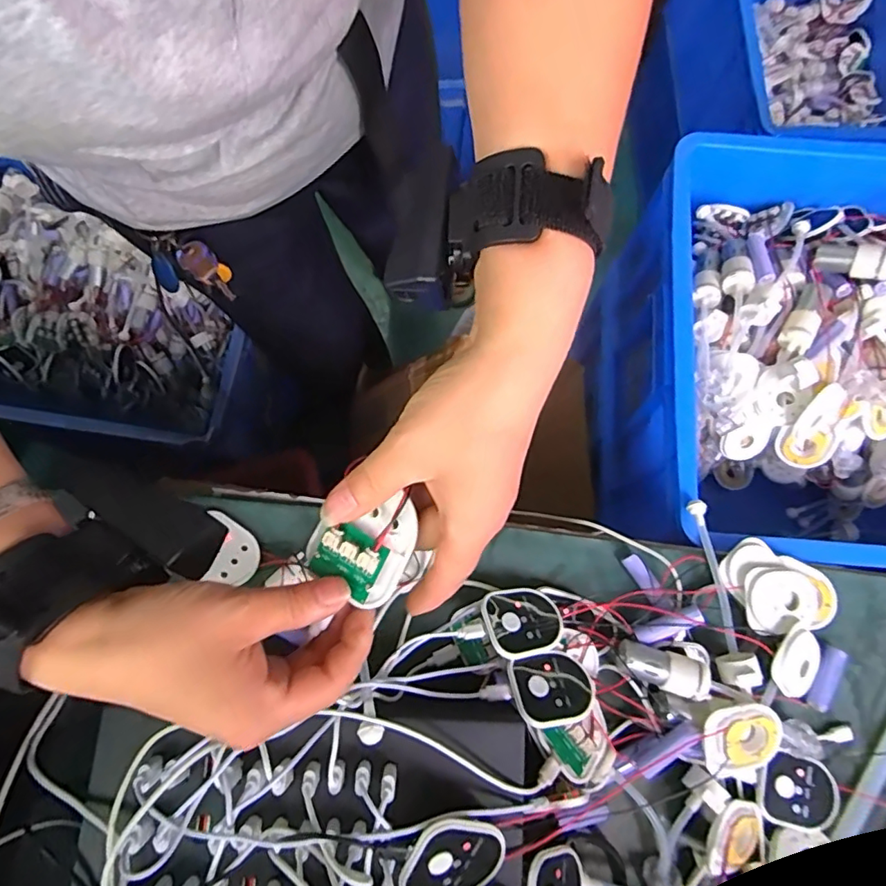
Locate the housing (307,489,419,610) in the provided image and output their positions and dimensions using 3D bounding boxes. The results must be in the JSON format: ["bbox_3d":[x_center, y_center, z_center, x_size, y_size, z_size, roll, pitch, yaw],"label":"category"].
[{"bbox_3d":[-0.035,0.046,0.252,0.045,0.015,0.052,36,81,6],"label":"housing"}]

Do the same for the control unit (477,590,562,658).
[{"bbox_3d":[0.058,0.128,0.387,0.058,0.008,0.050,-4,46,-21],"label":"control unit"}]

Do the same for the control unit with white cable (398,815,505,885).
[{"bbox_3d":[0.006,0.228,0.293,0.056,0.005,0.047,20,94,-22],"label":"control unit with white cable"}]

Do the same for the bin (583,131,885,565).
[{"bbox_3d":[0.476,-0.067,0.585,0.536,0.260,0.399,6,79,1],"label":"bin"}]

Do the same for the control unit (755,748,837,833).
[{"bbox_3d":[0.256,0.253,0.384,0.057,0.011,0.050,28,80,5],"label":"control unit"}]

